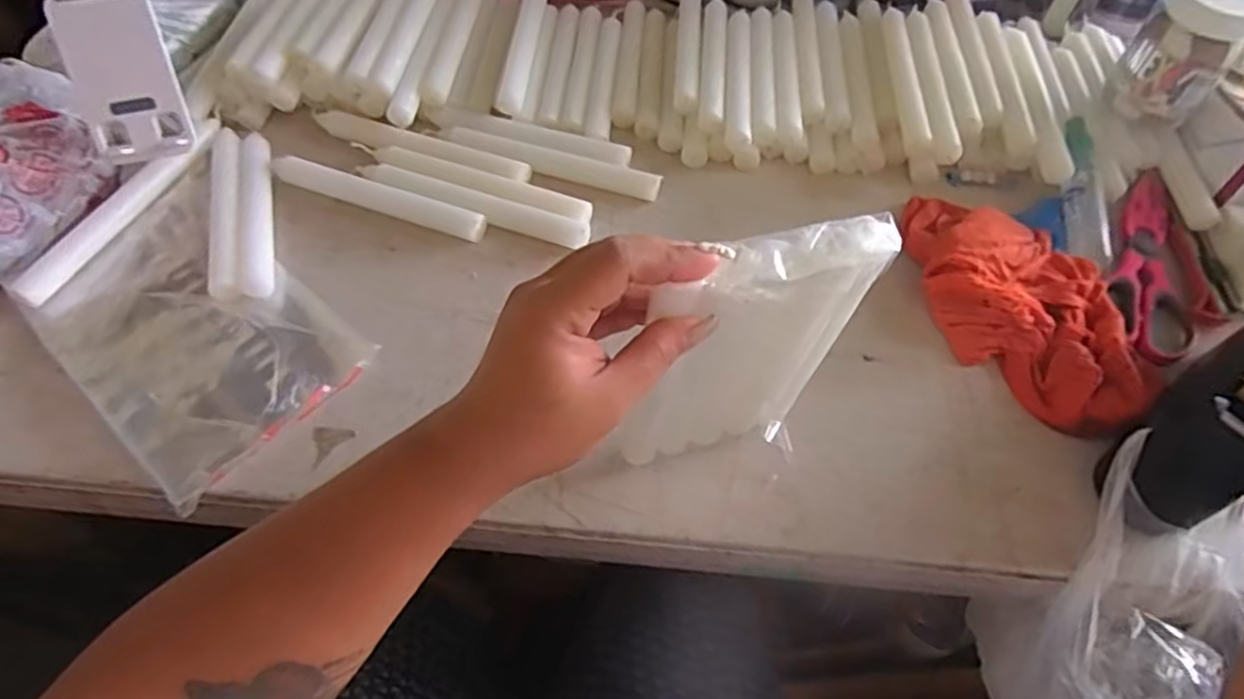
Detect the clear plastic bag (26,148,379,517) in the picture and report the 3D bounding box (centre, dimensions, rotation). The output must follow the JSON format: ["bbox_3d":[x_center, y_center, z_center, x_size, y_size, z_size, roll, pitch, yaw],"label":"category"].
[{"bbox_3d":[-0.312,-0.029,0.500,0.256,0.038,0.151,39,62,22],"label":"clear plastic bag"}]

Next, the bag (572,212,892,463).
[{"bbox_3d":[0.060,0.012,0.386,0.122,0.213,0.028,-6,61,-17],"label":"bag"}]

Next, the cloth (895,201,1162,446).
[{"bbox_3d":[0.290,-0.038,0.517,0.128,0.042,0.214,1,55,-2],"label":"cloth"}]

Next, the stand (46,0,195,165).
[{"bbox_3d":[-0.371,-0.202,0.521,0.068,0.116,0.027,-15,23,-16],"label":"stand"}]

